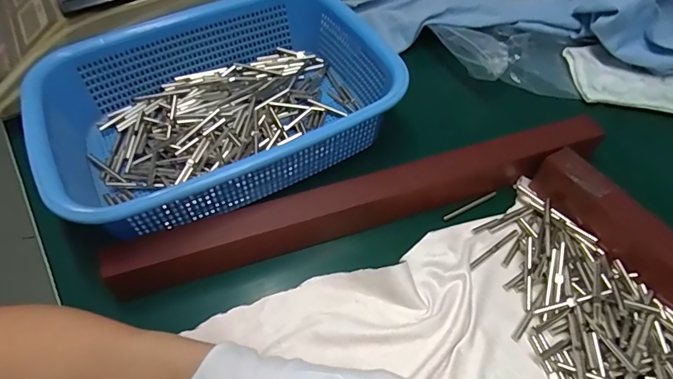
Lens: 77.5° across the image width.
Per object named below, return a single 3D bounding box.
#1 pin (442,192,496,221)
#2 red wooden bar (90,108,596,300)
[{"bbox_3d":[0.111,0.014,0.350,0.053,0.004,0.004,-25,58,-14],"label":"pin"},{"bbox_3d":[0.028,0.008,0.328,0.382,0.044,0.030,-16,56,-9],"label":"red wooden bar"}]

